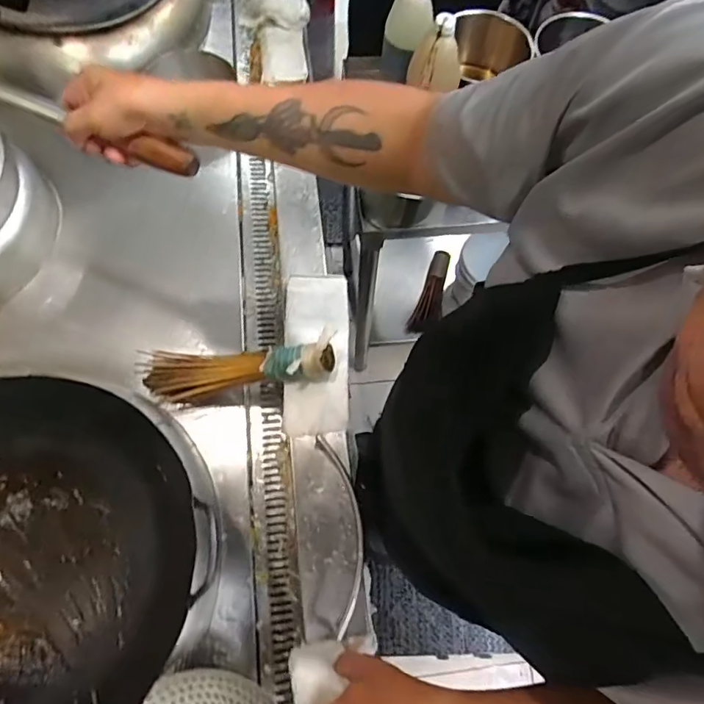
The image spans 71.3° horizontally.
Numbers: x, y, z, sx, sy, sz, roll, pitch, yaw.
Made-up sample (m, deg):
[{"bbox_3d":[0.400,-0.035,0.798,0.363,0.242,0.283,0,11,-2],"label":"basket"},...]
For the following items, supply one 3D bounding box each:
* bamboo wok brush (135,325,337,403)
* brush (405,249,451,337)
[{"bbox_3d":[-0.165,0.027,0.734,0.298,0.065,0.072,-7,68,15],"label":"bamboo wok brush"},{"bbox_3d":[0.228,-0.162,1.377,0.072,0.062,0.246,21,70,7],"label":"brush"}]

